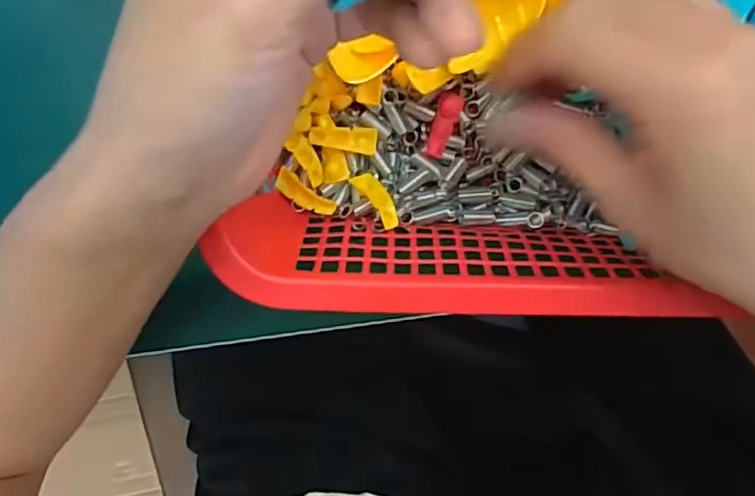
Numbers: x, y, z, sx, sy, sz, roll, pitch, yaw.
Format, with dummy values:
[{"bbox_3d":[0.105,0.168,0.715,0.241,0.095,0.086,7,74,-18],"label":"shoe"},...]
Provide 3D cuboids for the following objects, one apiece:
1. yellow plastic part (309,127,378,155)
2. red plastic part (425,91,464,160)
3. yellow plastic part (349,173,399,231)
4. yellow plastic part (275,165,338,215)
[{"bbox_3d":[-0.015,-0.048,0.259,0.029,0.005,0.011,3,99,-1],"label":"yellow plastic part"},{"bbox_3d":[0.031,-0.056,0.267,0.011,0.006,0.030,14,99,-2],"label":"red plastic part"},{"bbox_3d":[0.000,-0.022,0.259,0.010,0.006,0.030,-36,66,5],"label":"yellow plastic part"},{"bbox_3d":[-0.033,-0.023,0.261,0.030,0.004,0.010,34,97,-5],"label":"yellow plastic part"}]

